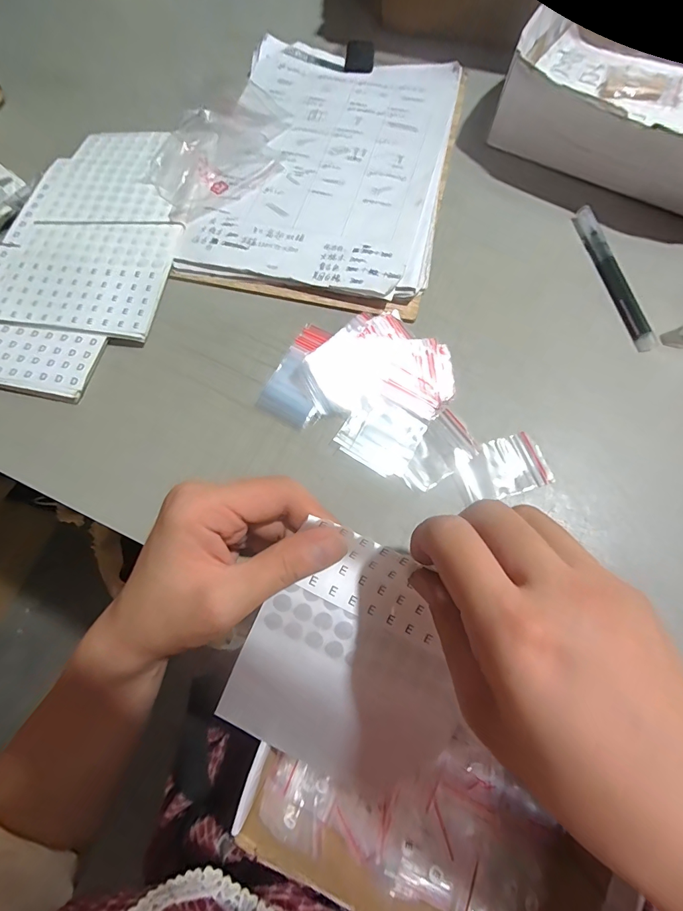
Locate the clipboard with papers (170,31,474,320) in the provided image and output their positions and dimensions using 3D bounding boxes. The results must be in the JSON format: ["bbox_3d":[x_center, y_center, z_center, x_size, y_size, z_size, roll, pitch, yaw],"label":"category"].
[{"bbox_3d":[-0.006,-0.264,0.355,0.200,0.015,0.300,12,71,4],"label":"clipboard with papers"}]

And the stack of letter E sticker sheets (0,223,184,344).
[{"bbox_3d":[-0.202,-0.145,0.312,0.127,0.007,0.108,7,71,2],"label":"stack of letter E sticker sheets"}]

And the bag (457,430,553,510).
[{"bbox_3d":[0.107,0.008,0.263,0.062,0.006,0.039,-14,72,-5],"label":"bag"}]

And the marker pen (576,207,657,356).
[{"bbox_3d":[0.220,-0.147,0.316,0.012,0.007,0.140,-8,71,-3],"label":"marker pen"}]

